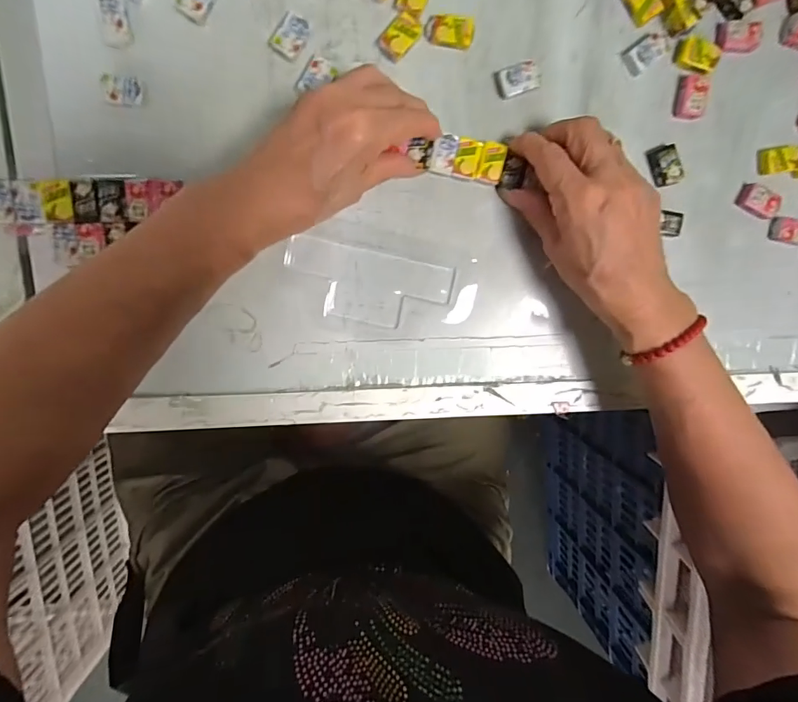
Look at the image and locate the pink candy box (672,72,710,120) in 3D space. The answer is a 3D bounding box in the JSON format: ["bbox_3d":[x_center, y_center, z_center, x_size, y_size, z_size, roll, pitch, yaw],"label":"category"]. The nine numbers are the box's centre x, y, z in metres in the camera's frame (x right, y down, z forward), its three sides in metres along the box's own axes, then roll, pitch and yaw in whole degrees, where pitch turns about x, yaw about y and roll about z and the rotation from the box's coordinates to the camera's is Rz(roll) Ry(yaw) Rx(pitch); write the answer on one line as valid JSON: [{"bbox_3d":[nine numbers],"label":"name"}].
[{"bbox_3d":[0.202,-0.176,0.313,0.017,0.010,0.028,3,99,-4],"label":"pink candy box"}]

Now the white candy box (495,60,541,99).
[{"bbox_3d":[0.080,-0.182,0.307,0.028,0.010,0.018,-19,100,0],"label":"white candy box"}]

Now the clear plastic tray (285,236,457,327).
[{"bbox_3d":[-0.022,-0.045,0.323,0.115,0.007,0.051,12,99,-5],"label":"clear plastic tray"}]

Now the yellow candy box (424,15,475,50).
[{"bbox_3d":[0.033,-0.210,0.299,0.031,0.007,0.017,6,99,-4],"label":"yellow candy box"}]

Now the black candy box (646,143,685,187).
[{"bbox_3d":[0.188,-0.131,0.321,0.018,0.010,0.028,-18,100,0],"label":"black candy box"}]

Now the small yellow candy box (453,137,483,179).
[{"bbox_3d":[0.047,-0.131,0.307,0.017,0.004,0.024,11,99,-5],"label":"small yellow candy box"}]

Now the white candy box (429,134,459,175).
[{"bbox_3d":[0.031,-0.134,0.307,0.016,0.004,0.026,12,98,-5],"label":"white candy box"}]

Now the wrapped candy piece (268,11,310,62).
[{"bbox_3d":[-0.069,-0.202,0.293,0.018,0.010,0.025,38,95,-8],"label":"wrapped candy piece"}]

